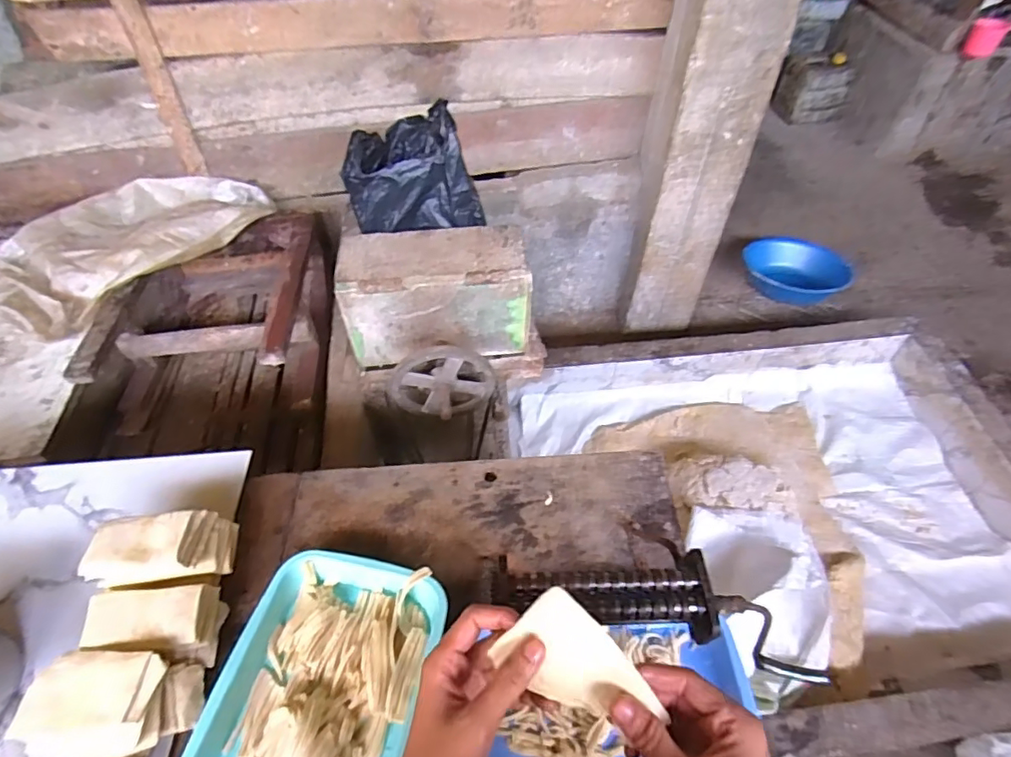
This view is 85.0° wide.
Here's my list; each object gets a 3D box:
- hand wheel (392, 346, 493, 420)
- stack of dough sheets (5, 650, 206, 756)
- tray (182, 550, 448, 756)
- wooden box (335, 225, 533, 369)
[{"bbox_3d":[-0.112,0.037,1.058,0.201,0.189,0.086,29,34,-39],"label":"hand wheel"},{"bbox_3d":[-0.413,0.335,0.564,0.163,0.067,0.094,3,50,1],"label":"stack of dough sheets"},{"bbox_3d":[-0.202,0.353,0.601,0.220,0.046,0.326,12,50,9],"label":"tray"},{"bbox_3d":[-0.133,-0.163,1.097,0.352,0.225,0.137,-1,50,-2],"label":"wooden box"}]

